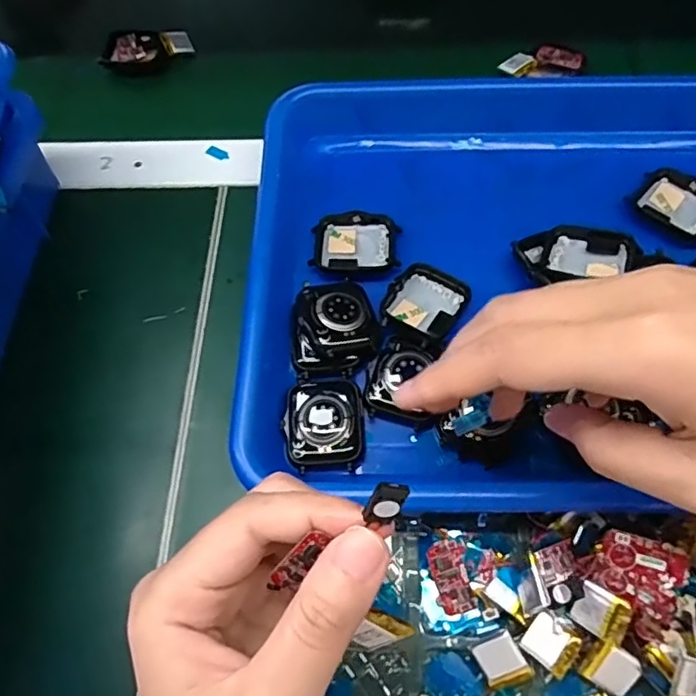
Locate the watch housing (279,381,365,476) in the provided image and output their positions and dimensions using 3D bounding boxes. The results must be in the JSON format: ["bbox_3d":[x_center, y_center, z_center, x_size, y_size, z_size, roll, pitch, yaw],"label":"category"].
[{"bbox_3d":[-0.011,0.035,0.277,0.036,0.009,0.042,-5,63,0],"label":"watch housing"}]

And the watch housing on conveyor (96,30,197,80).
[{"bbox_3d":[-0.148,-0.219,0.434,0.062,0.016,0.036,2,63,4],"label":"watch housing on conveyor"}]

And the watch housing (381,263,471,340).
[{"bbox_3d":[0.040,-0.024,0.302,0.036,0.011,0.044,30,68,17],"label":"watch housing"}]

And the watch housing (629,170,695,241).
[{"bbox_3d":[0.181,-0.078,0.325,0.044,0.009,0.037,38,71,20],"label":"watch housing"}]

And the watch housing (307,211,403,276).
[{"bbox_3d":[0.004,-0.057,0.321,0.045,0.008,0.036,2,63,4],"label":"watch housing"}]

